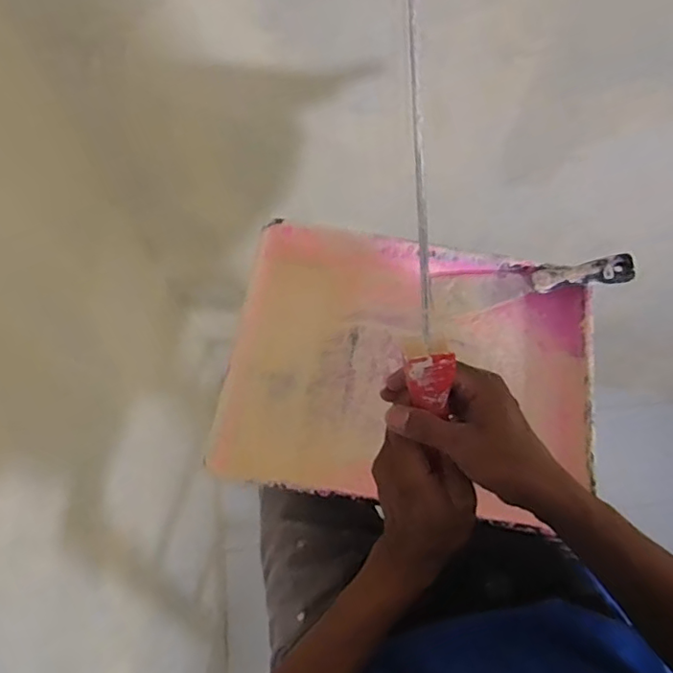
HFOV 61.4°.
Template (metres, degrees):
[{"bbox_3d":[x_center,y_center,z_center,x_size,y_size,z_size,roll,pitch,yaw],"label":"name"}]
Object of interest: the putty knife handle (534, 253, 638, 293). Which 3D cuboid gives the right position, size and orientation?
[{"bbox_3d":[0.256,-0.067,0.591,0.097,0.013,0.030,-7,70,15],"label":"putty knife handle"}]

